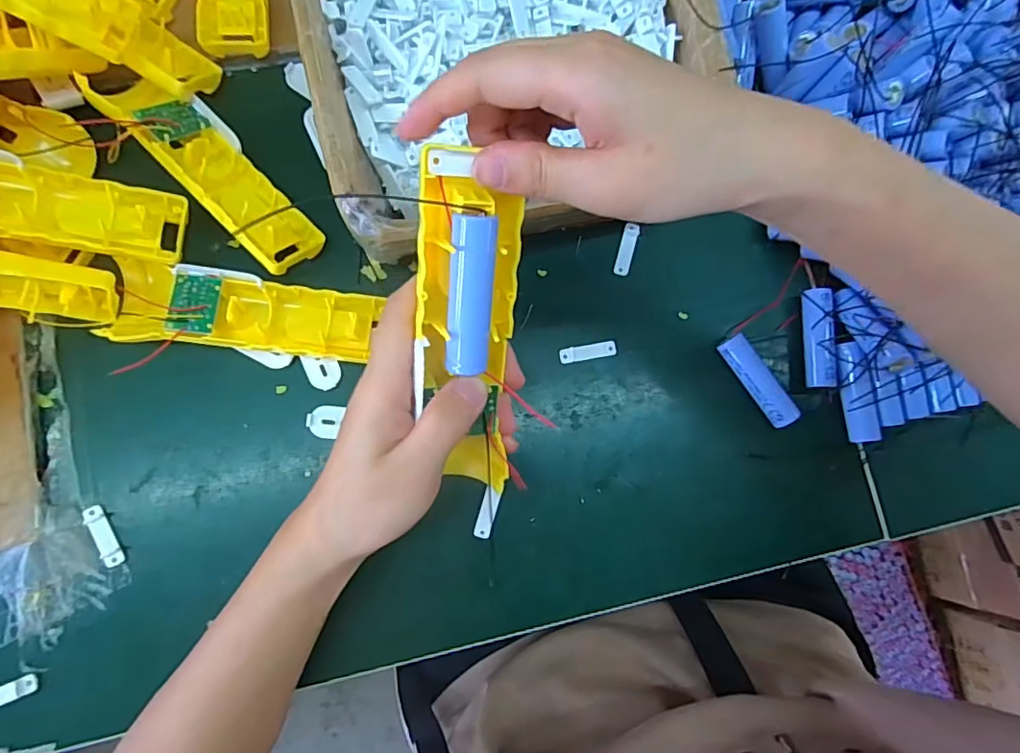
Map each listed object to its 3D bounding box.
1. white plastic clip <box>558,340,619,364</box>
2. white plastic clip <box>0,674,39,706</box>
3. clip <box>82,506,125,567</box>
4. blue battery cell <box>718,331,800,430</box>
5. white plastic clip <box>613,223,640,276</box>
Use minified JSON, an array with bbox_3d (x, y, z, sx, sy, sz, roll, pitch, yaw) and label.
[{"bbox_3d":[0.051,-0.016,0.362,0.038,0.004,0.010,-10,83,-6],"label":"white plastic clip"},{"bbox_3d":[-0.285,0.179,0.309,0.035,0.005,0.010,-21,84,-7],"label":"white plastic clip"},{"bbox_3d":[-0.239,0.094,0.325,0.009,0.005,0.038,-28,85,-7],"label":"clip"},{"bbox_3d":[0.161,0.003,0.362,0.018,0.018,0.064,-33,85,-8],"label":"blue battery cell"},{"bbox_3d":[0.079,-0.086,0.373,0.012,0.004,0.037,15,81,-2],"label":"white plastic clip"}]

